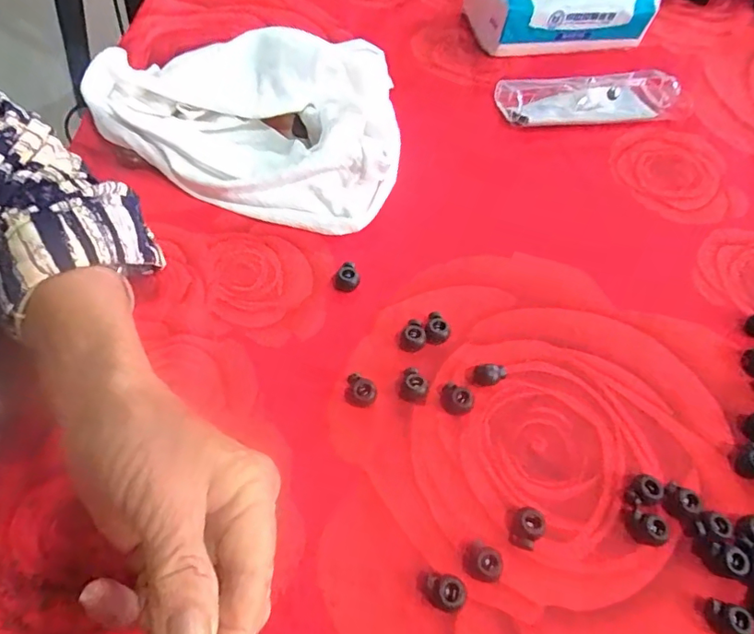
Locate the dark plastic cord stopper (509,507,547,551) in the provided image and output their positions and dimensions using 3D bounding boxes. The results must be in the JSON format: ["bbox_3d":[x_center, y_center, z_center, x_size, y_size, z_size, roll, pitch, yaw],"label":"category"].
[{"bbox_3d":[0.075,0.106,0.264,0.014,0.012,0.017,16,58,6],"label":"dark plastic cord stopper"}]

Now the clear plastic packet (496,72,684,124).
[{"bbox_3d":[0.184,-0.193,0.457,0.154,0.023,0.048,-9,59,-11],"label":"clear plastic packet"}]

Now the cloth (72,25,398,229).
[{"bbox_3d":[-0.095,-0.169,0.397,0.243,0.056,0.183,15,57,5],"label":"cloth"}]

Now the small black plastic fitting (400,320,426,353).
[{"bbox_3d":[0.022,0.012,0.320,0.014,0.011,0.016,-23,62,-18],"label":"small black plastic fitting"}]

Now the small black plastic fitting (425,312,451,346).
[{"bbox_3d":[0.037,0.008,0.323,0.015,0.012,0.018,15,57,5],"label":"small black plastic fitting"}]

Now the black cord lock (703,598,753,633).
[{"bbox_3d":[0.165,0.142,0.247,0.016,0.011,0.014,21,58,9],"label":"black cord lock"}]

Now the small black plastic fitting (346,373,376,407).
[{"bbox_3d":[-0.010,0.042,0.298,0.018,0.011,0.013,27,59,12],"label":"small black plastic fitting"}]

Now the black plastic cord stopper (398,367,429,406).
[{"bbox_3d":[0.022,0.039,0.302,0.016,0.011,0.018,16,57,5],"label":"black plastic cord stopper"}]

